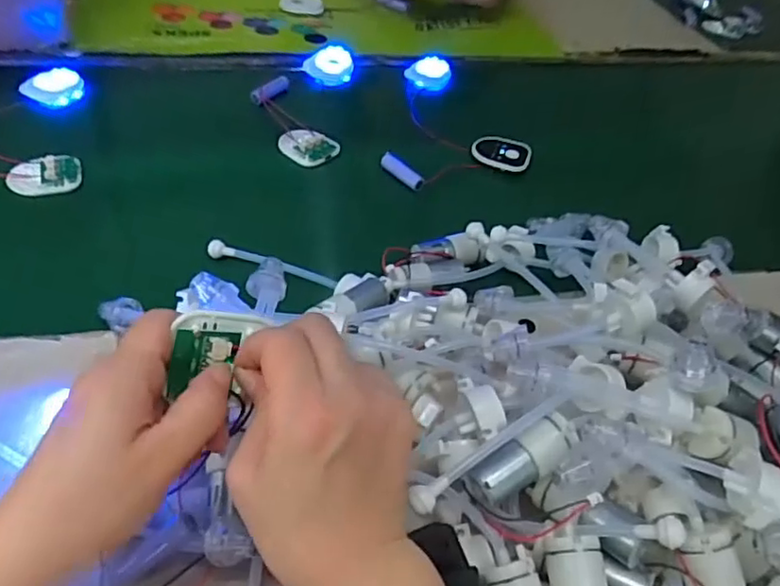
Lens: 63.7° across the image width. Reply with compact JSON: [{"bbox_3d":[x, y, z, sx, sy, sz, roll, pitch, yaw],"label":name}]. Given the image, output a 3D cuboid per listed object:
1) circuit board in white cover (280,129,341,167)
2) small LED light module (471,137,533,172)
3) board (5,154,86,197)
[{"bbox_3d":[-0.083,-0.145,0.621,0.055,0.010,0.043,29,49,18],"label":"circuit board in white cover"},{"bbox_3d":[0.114,-0.144,0.642,0.059,0.015,0.045,15,46,6],"label":"small LED light module"},{"bbox_3d":[-0.300,-0.102,0.547,0.058,0.014,0.041,-15,51,-21],"label":"board"}]

